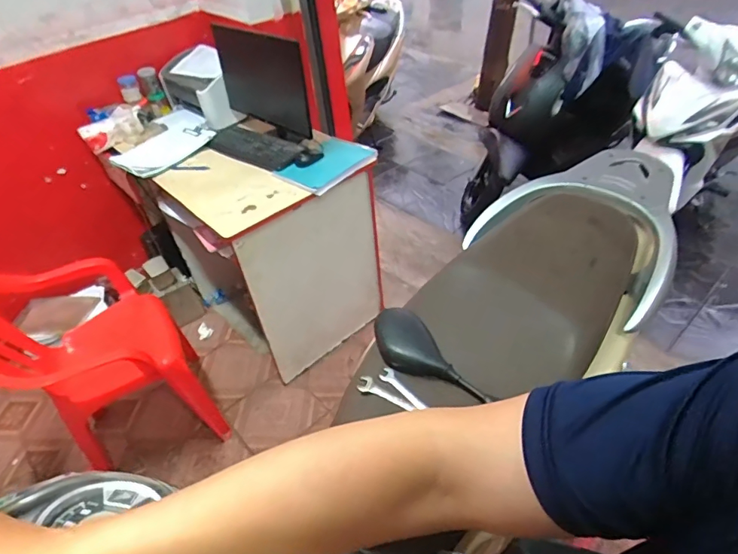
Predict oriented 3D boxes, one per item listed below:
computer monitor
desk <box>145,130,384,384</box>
[{"bbox_3d":[-0.363,-0.661,1.607,0.080,0.338,0.476,-34,49,-26],"label":"computer monitor"},{"bbox_3d":[-0.349,-0.127,1.749,0.531,0.705,0.656,-35,50,-27],"label":"desk"}]

